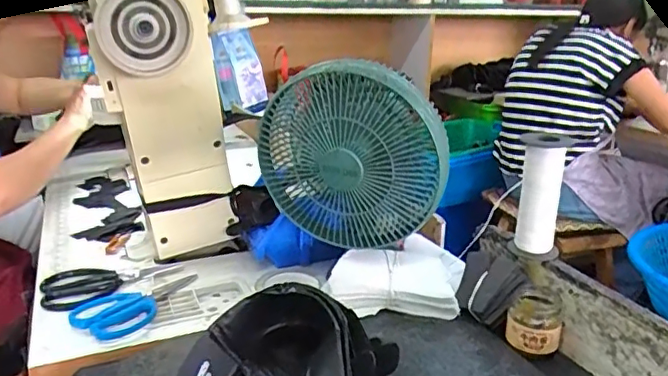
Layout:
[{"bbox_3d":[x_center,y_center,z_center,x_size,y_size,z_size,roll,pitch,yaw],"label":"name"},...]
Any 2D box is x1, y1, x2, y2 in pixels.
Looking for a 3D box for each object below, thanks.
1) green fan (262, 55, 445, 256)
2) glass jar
[{"bbox_3d":[0.023,-0.039,0.699,0.236,0.218,0.100,9,20,23],"label":"green fan"},{"bbox_3d":[0.235,0.153,0.656,0.059,0.051,0.065,9,20,21],"label":"glass jar"}]

